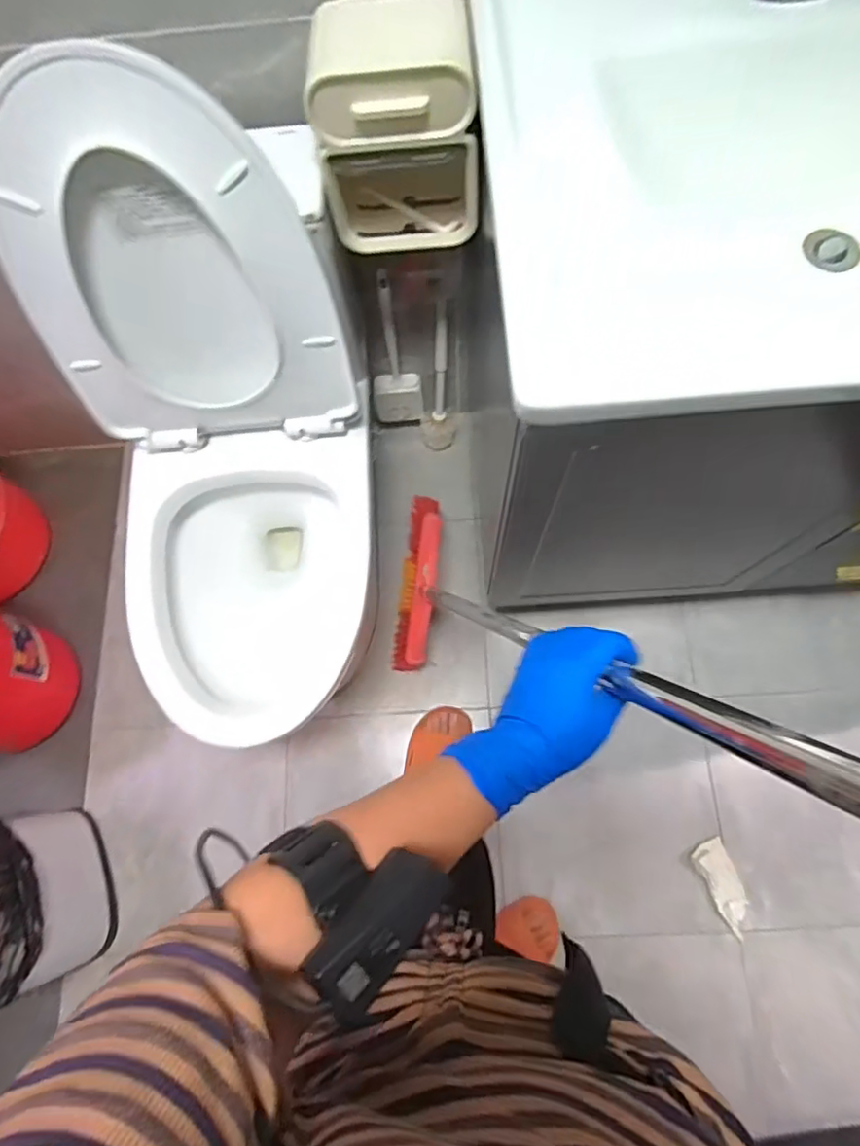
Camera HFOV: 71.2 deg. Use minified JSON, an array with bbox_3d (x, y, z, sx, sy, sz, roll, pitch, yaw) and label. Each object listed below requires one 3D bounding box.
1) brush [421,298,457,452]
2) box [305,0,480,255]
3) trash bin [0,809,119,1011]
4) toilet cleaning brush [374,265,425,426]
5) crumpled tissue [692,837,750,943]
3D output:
[{"bbox_3d":[0.014,-0.366,1.197,0.074,0.376,0.080,-4,73,2],"label":"brush"},{"bbox_3d":[-0.036,-0.496,0.694,0.168,0.225,0.114,0,73,3],"label":"box"},{"bbox_3d":[-0.690,0.534,0.982,0.192,0.213,0.244,-13,73,-1],"label":"trash bin"},{"bbox_3d":[-0.070,-0.409,1.140,0.100,0.378,0.044,5,73,5],"label":"toilet cleaning brush"},{"bbox_3d":[0.519,0.551,1.052,0.058,0.013,0.149,-22,73,-4],"label":"crumpled tissue"}]

